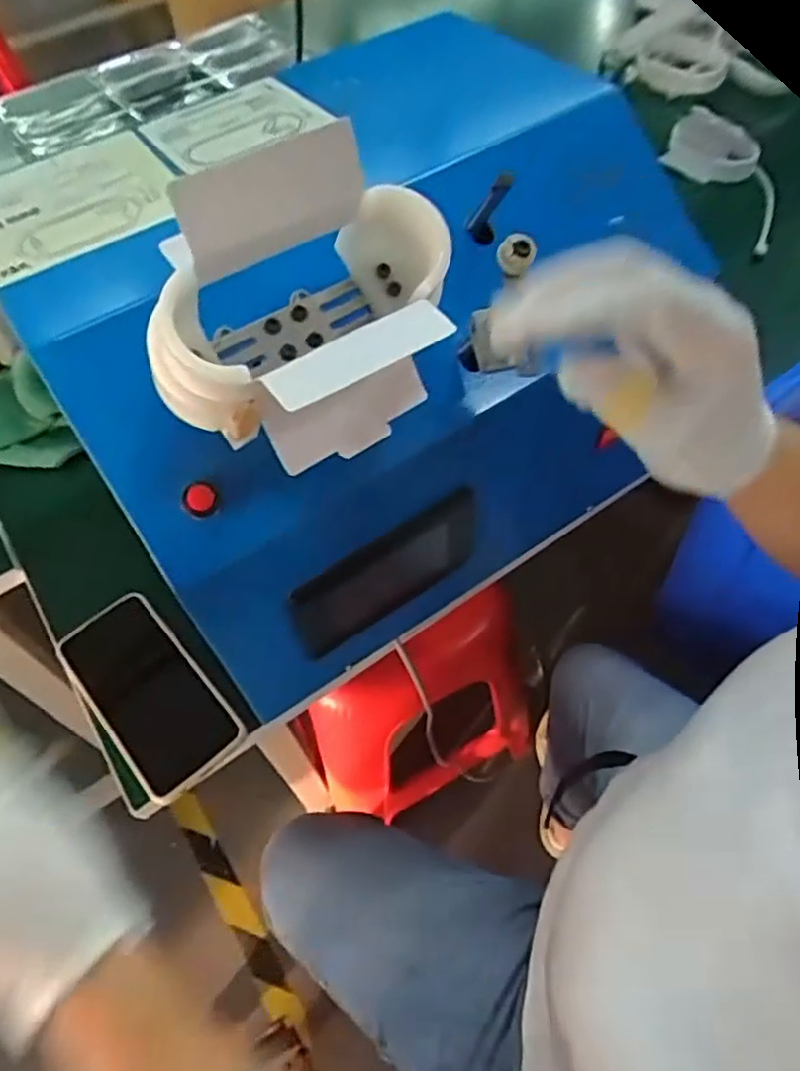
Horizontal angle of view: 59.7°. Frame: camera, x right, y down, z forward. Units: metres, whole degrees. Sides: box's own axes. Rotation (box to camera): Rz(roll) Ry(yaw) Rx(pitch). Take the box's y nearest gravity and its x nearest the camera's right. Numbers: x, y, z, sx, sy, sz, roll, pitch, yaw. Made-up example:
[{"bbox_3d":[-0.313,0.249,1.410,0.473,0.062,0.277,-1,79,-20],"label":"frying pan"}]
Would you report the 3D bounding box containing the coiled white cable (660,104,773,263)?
[{"bbox_3d":[0.413,-0.465,0.898,0.111,0.028,0.307,-2,55,3],"label":"coiled white cable"}]

